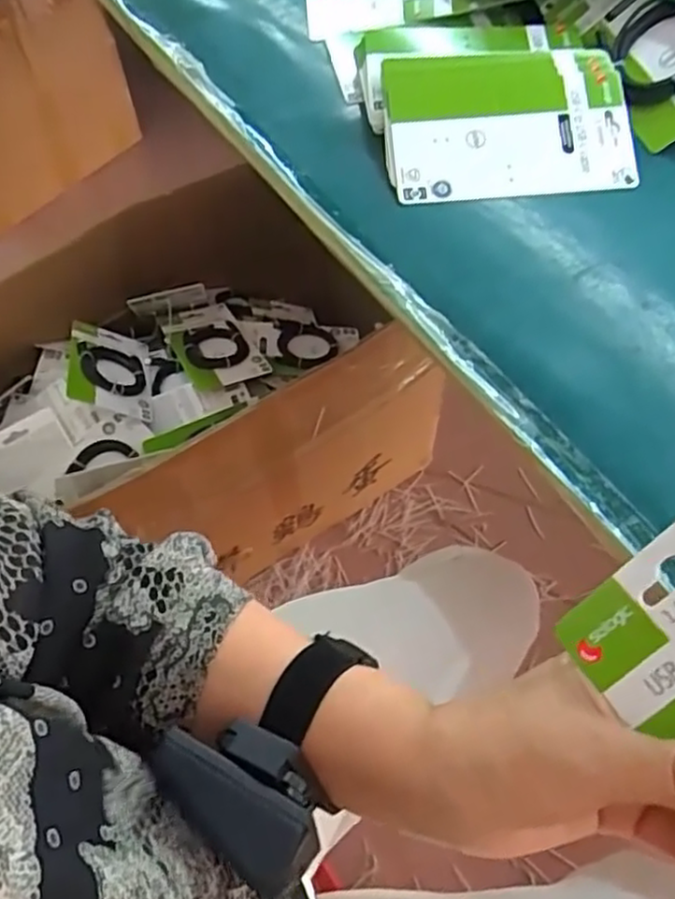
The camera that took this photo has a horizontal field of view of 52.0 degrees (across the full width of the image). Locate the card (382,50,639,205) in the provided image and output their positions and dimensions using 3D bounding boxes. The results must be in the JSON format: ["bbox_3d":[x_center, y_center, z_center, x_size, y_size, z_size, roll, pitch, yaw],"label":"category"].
[{"bbox_3d":[0.132,-0.262,0.551,0.188,0.033,0.142,-6,60,-2],"label":"card"}]

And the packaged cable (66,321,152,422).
[{"bbox_3d":[-0.286,-0.104,0.874,0.100,0.026,0.175,17,33,-30],"label":"packaged cable"}]

